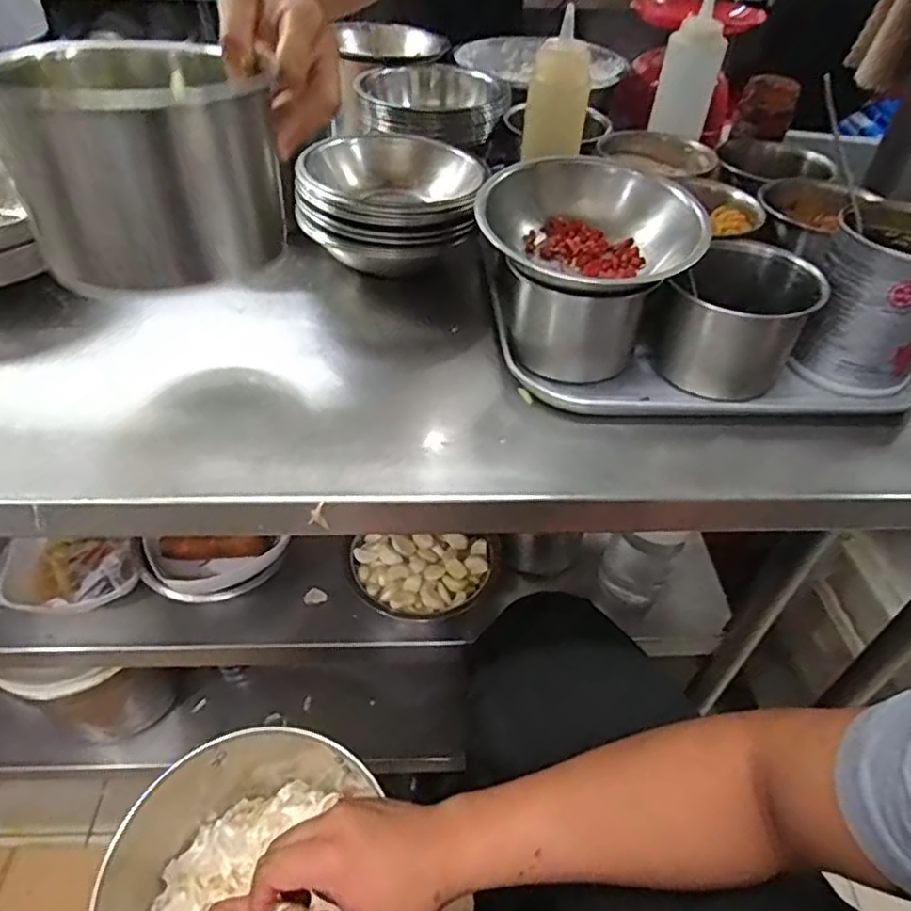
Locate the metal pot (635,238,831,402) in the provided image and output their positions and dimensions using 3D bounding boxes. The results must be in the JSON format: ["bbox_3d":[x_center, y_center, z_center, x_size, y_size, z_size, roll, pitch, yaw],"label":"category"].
[{"bbox_3d":[0.219,-0.104,0.512,0.100,0.087,0.109,1,45,-1],"label":"metal pot"}]

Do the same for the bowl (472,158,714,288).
[{"bbox_3d":[0.101,-0.168,0.481,0.160,0.064,0.135,14,47,11],"label":"bowl"}]

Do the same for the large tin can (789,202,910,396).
[{"bbox_3d":[0.328,-0.128,0.508,0.103,0.109,0.101,30,51,24],"label":"large tin can"}]

